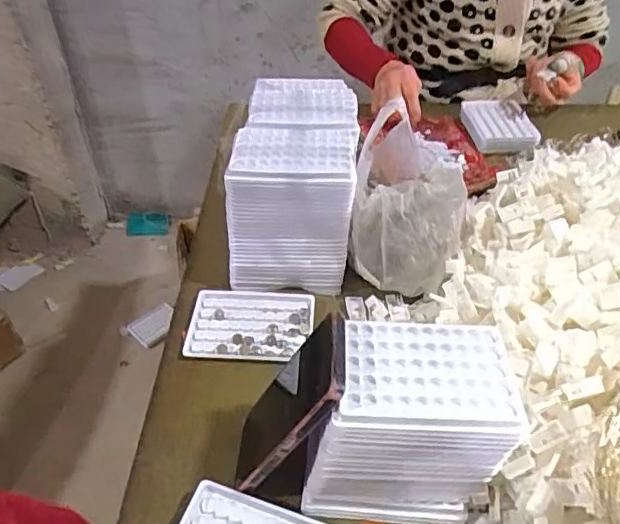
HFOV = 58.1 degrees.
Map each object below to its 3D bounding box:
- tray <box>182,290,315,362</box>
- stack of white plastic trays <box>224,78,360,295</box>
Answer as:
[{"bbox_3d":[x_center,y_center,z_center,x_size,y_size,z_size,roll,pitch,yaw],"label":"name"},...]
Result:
[{"bbox_3d":[-0.063,0.064,0.601,0.132,0.006,0.100,0,41,1],"label":"tray"},{"bbox_3d":[-0.014,-0.102,0.677,0.133,0.161,0.235,3,41,4],"label":"stack of white plastic trays"}]

